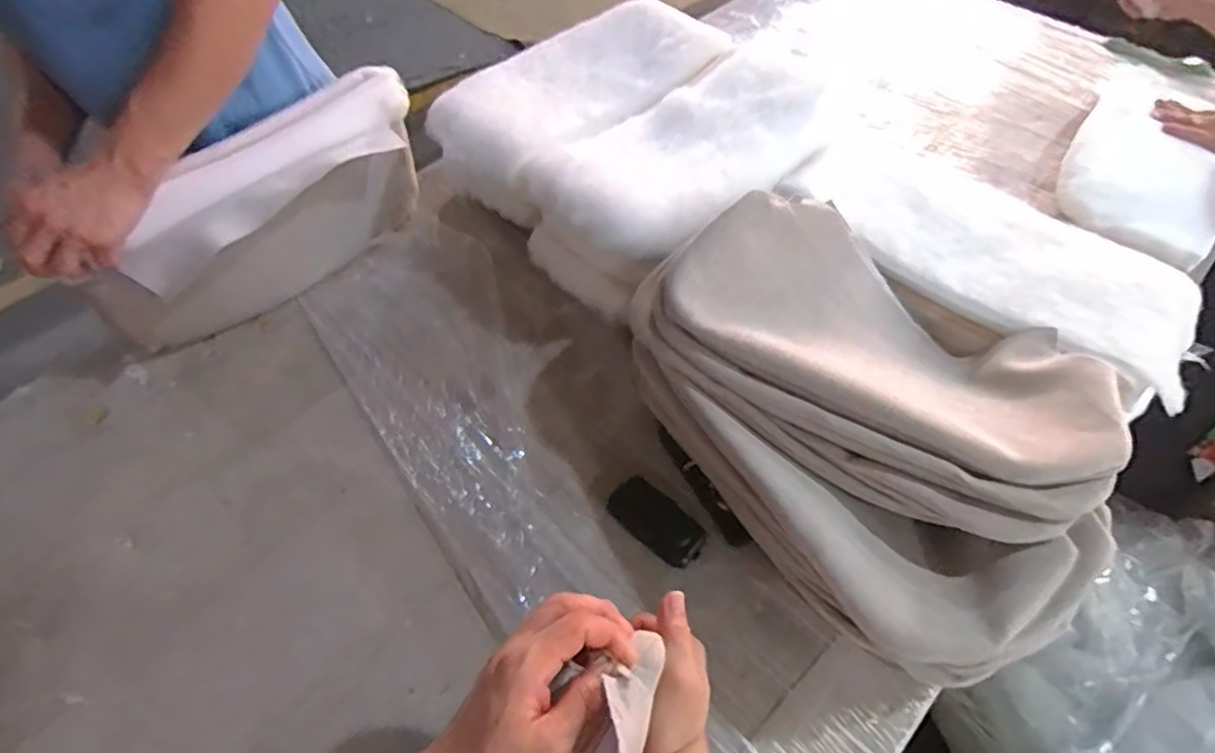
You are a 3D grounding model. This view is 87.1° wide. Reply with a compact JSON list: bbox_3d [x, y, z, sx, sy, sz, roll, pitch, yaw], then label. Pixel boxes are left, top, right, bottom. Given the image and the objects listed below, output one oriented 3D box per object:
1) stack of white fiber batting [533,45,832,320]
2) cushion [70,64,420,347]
[{"bbox_3d":[0.122,-0.282,0.880,0.217,0.135,0.461,38,63,25],"label":"stack of white fiber batting"},{"bbox_3d":[-0.429,-0.204,0.836,0.068,0.218,0.435,35,61,22],"label":"cushion"}]

